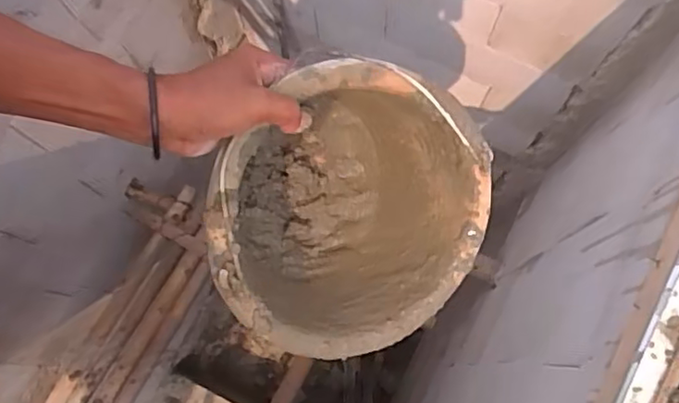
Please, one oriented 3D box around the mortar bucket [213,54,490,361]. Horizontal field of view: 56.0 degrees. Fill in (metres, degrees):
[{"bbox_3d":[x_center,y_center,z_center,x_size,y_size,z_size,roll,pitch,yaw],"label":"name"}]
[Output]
[{"bbox_3d":[-0.017,-0.015,0.609,0.256,0.202,0.256,-10,115,-22],"label":"mortar bucket"}]

